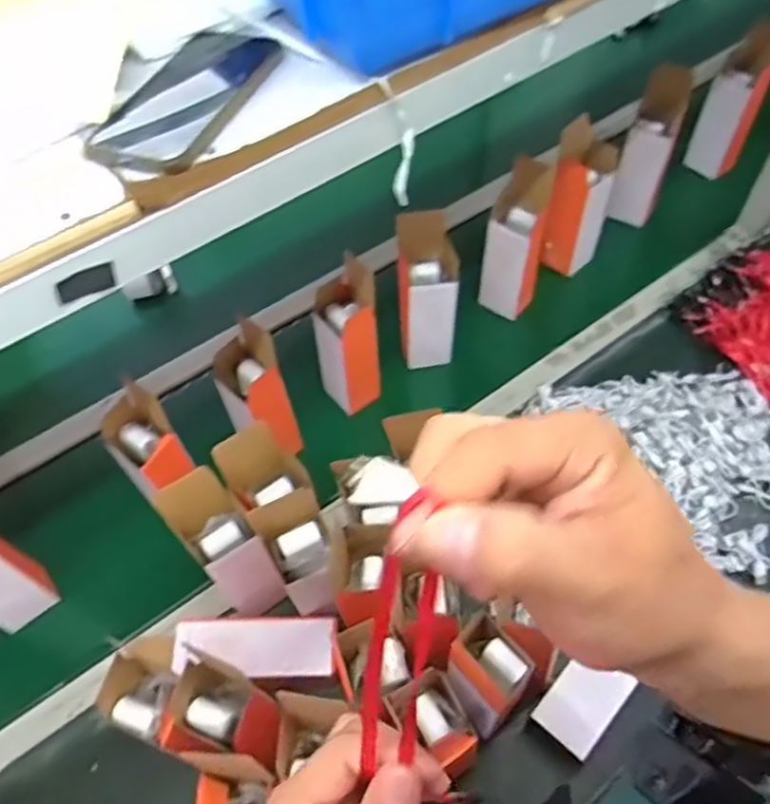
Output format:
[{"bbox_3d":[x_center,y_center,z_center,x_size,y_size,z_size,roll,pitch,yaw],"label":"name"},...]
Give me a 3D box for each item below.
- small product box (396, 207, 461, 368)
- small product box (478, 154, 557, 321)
[{"bbox_3d":[0.059,-0.145,0.943,0.074,0.232,0.066,-2,57,2],"label":"small product box"},{"bbox_3d":[0.193,-0.233,0.982,0.079,0.234,0.084,23,61,17],"label":"small product box"}]

